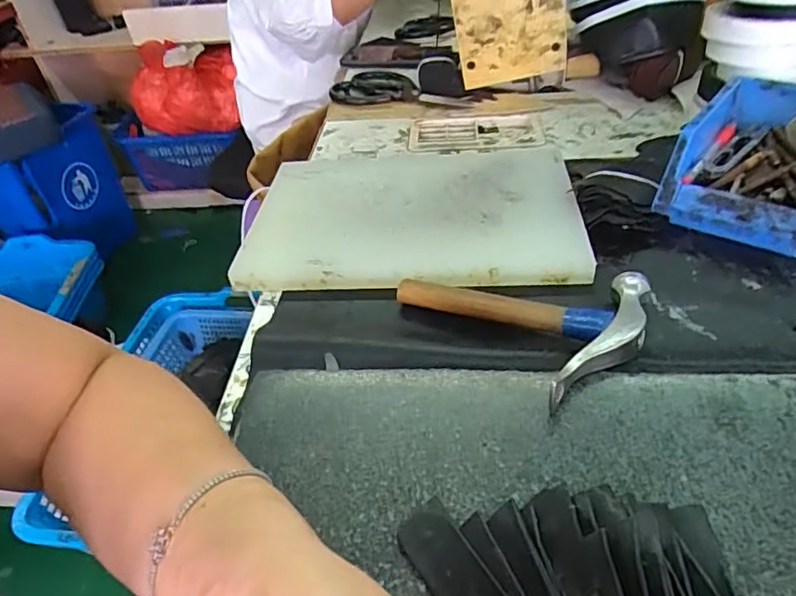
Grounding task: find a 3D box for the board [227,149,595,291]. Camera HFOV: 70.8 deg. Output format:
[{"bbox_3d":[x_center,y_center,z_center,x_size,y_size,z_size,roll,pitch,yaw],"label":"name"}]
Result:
[{"bbox_3d":[0.016,-0.088,0.524,0.293,0.019,0.214,3,41,9],"label":"board"}]

